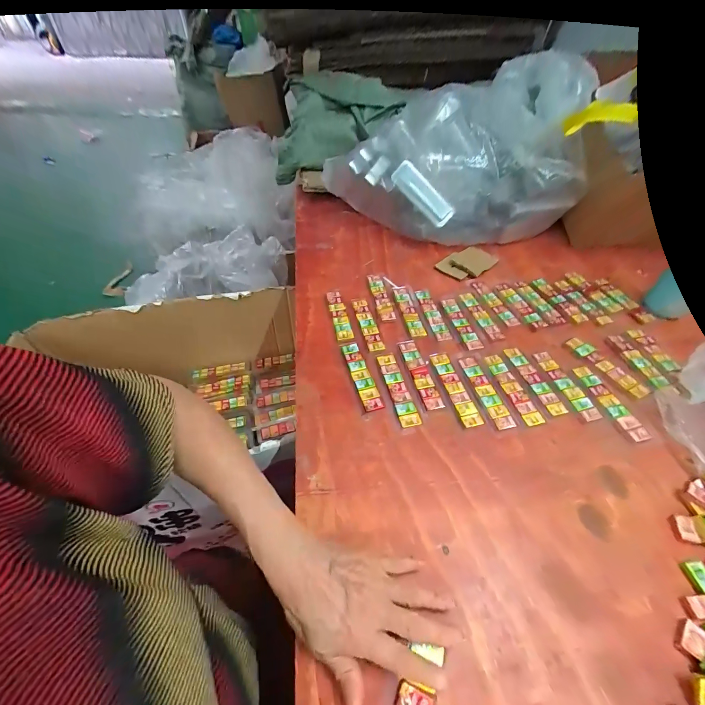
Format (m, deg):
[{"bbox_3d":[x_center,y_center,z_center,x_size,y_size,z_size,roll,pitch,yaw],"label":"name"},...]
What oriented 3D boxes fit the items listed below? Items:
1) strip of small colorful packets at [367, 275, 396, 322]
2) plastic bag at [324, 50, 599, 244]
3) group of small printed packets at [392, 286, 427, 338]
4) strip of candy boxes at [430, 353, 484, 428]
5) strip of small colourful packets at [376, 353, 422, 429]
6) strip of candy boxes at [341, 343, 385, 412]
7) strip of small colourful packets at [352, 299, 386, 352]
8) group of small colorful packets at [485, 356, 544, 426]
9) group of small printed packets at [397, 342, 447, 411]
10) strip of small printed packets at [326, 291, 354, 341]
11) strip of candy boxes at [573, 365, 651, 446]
[{"bbox_3d":[0.049,-0.097,0.580,0.026,0.007,0.120,-8,48,-6],"label":"strip of small colorful packets"},{"bbox_3d":[0.190,-0.395,0.685,0.466,0.256,0.217,-1,48,-1],"label":"plastic bag"},{"bbox_3d":[0.094,-0.071,0.560,0.026,0.005,0.119,-8,49,-7],"label":"group of small printed packets"},{"bbox_3d":[0.139,0.046,0.455,0.026,0.004,0.118,-10,49,-9],"label":"strip of candy boxes"},{"bbox_3d":[0.061,0.047,0.453,0.025,0.004,0.117,-10,49,-9],"label":"strip of small colourful packets"},{"bbox_3d":[0.012,0.031,0.467,0.025,0.005,0.116,-14,49,-12],"label":"strip of candy boxes"},{"bbox_3d":[0.025,-0.046,0.537,0.025,0.006,0.117,-11,49,-9],"label":"strip of small colourful packets"},{"bbox_3d":[0.218,0.048,0.457,0.027,0.004,0.114,-9,49,-8],"label":"group of small colorful packets"},{"bbox_3d":[0.095,0.028,0.471,0.026,0.004,0.119,-10,49,-8],"label":"group of small printed packets"},{"bbox_3d":[-0.021,-0.062,0.553,0.027,0.010,0.115,-9,49,-8],"label":"strip of small printed packets"},{"bbox_3d":[0.342,0.063,0.444,0.031,0.004,0.116,-11,49,-9],"label":"strip of candy boxes"}]

